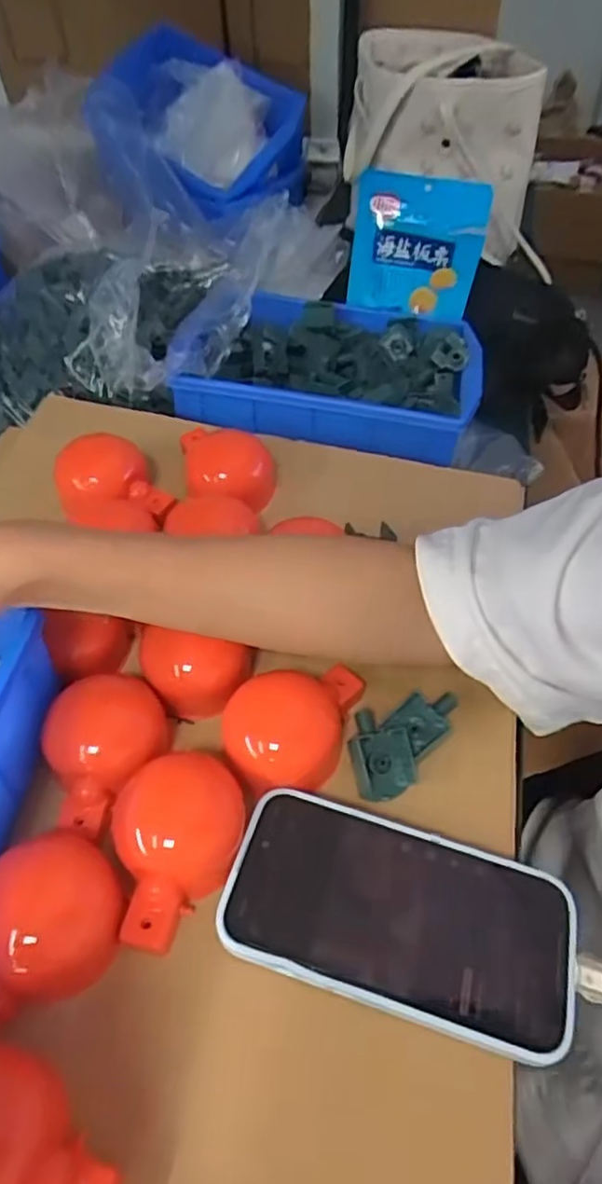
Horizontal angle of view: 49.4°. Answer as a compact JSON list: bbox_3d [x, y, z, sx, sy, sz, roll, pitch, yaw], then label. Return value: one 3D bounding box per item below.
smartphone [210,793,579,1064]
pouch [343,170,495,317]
[{"bbox_3d":[0.043,0.139,0.287,0.147,0.016,0.076,12,54,13],"label":"smartphone"},{"bbox_3d":[0.103,-0.314,0.595,0.115,0.108,0.026,15,37,9],"label":"pouch"}]

